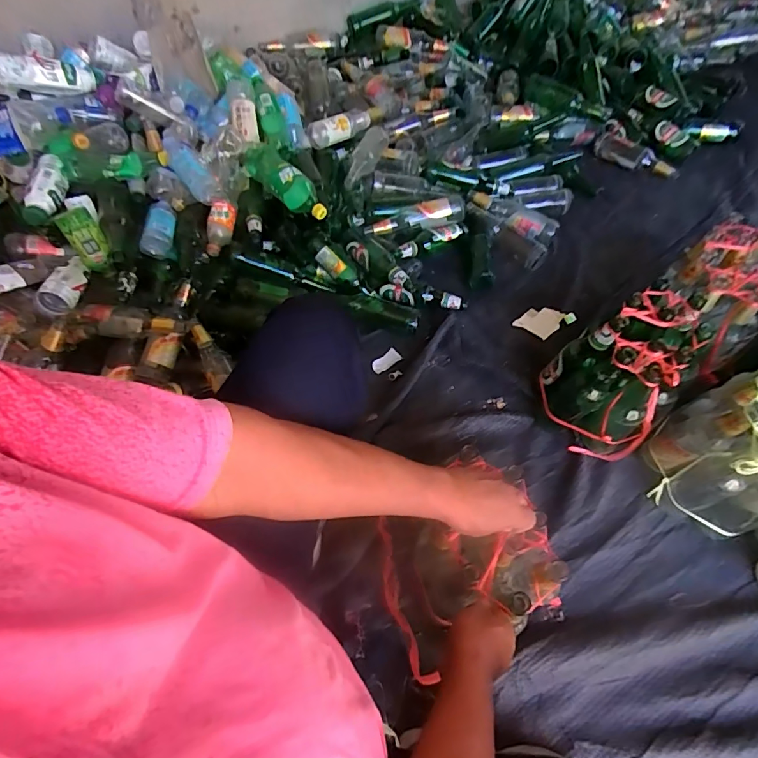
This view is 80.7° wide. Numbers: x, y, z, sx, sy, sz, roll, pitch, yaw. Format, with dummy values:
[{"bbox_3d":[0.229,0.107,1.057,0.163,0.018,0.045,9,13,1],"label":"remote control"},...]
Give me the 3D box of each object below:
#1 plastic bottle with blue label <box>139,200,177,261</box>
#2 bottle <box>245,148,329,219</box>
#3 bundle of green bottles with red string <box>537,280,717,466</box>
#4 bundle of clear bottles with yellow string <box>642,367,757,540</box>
[{"bbox_3d":[-0.487,-0.343,0.996,0.065,0.062,0.156,-8,58,0],"label":"plastic bottle with blue label"},{"bbox_3d":[-0.215,-0.463,1.053,0.081,0.079,0.260,-38,63,-18],"label":"bottle"},{"bbox_3d":[0.459,-0.013,0.841,0.257,0.245,0.211,-35,62,-16],"label":"bundle of green bottles with red string"},{"bbox_3d":[0.612,0.108,0.757,0.247,0.244,0.191,-40,63,-19],"label":"bundle of clear bottles with yellow string"}]

